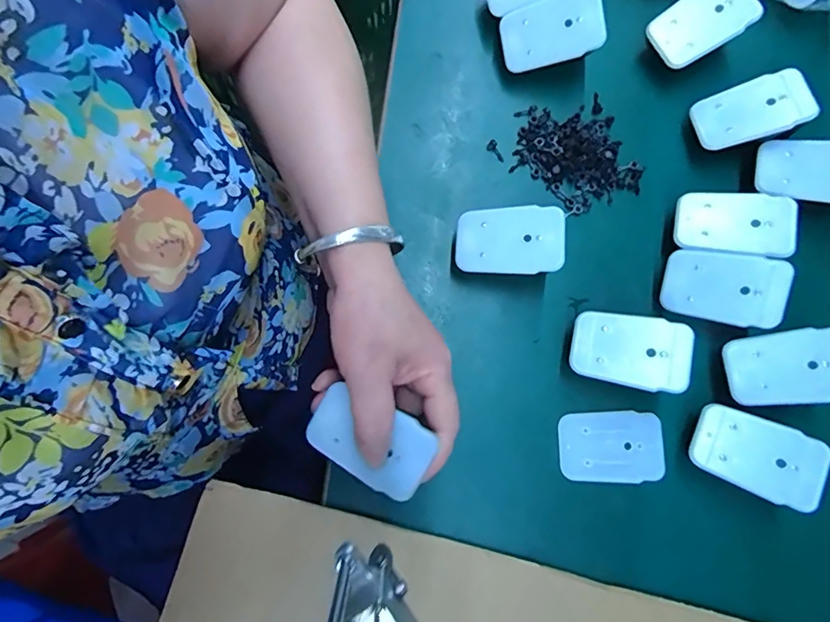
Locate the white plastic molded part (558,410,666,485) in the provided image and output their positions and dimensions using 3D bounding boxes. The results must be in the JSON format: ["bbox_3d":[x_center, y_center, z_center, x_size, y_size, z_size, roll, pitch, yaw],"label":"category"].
[{"bbox_3d":[0.132,0.091,0.320,0.069,0.004,0.045,2,82,-1],"label":"white plastic molded part"}]

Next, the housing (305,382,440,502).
[{"bbox_3d":[-0.025,0.073,0.270,0.069,0.010,0.044,33,96,6],"label":"housing"}]

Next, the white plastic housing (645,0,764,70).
[{"bbox_3d":[0.211,-0.214,0.351,0.070,0.005,0.045,-32,84,11],"label":"white plastic housing"}]

